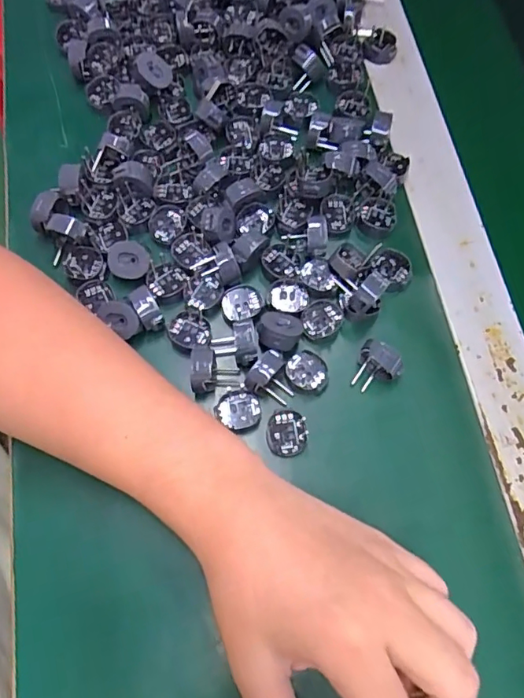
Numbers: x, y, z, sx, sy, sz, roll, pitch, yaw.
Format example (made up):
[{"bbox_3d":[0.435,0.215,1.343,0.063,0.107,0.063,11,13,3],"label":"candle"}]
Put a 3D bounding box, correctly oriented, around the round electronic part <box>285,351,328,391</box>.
[{"bbox_3d":[0.029,0.014,0.343,0.027,0.012,0.025,0,71,-1],"label":"round electronic part"}]

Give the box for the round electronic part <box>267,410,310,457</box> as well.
[{"bbox_3d":[0.016,0.054,0.329,0.026,0.012,0.026,0,71,-1],"label":"round electronic part"}]

